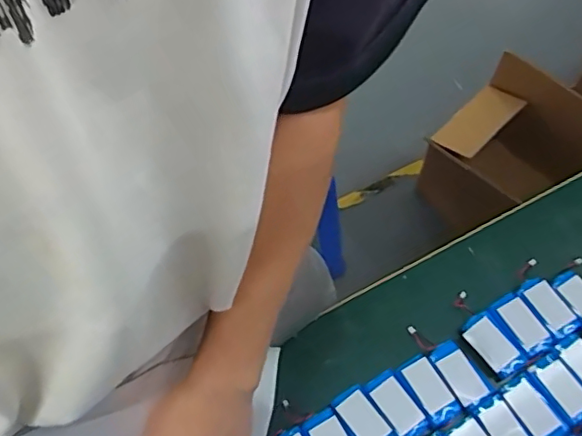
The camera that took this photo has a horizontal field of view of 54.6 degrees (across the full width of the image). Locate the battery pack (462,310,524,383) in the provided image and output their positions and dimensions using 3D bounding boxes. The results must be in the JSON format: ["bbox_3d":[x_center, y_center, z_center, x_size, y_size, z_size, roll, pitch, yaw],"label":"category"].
[{"bbox_3d":[0.210,0.133,0.592,0.038,0.005,0.064,-31,66,-15],"label":"battery pack"}]

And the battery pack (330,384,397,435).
[{"bbox_3d":[0.072,0.201,0.558,0.036,0.004,0.066,-33,67,-16],"label":"battery pack"}]

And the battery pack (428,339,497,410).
[{"bbox_3d":[0.173,0.159,0.578,0.037,0.004,0.065,-29,66,-14],"label":"battery pack"}]

